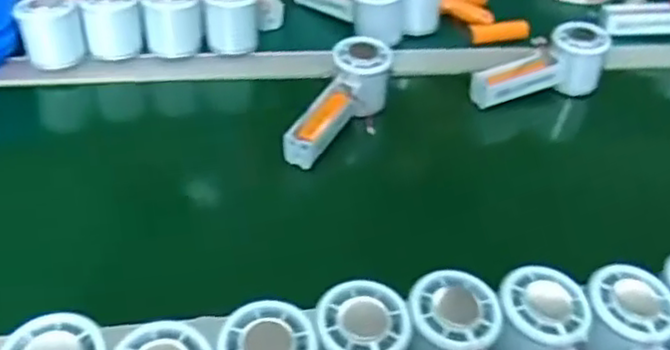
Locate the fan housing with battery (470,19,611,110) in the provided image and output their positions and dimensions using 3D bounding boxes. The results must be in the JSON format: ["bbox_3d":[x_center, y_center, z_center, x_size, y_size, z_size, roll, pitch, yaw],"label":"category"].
[{"bbox_3d":[0.211,-0.108,0.738,0.147,0.070,0.051,-19,45,-7],"label":"fan housing with battery"}]

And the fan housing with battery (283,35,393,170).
[{"bbox_3d":[0.001,-0.063,0.660,0.050,0.050,0.146,26,61,21],"label":"fan housing with battery"}]

